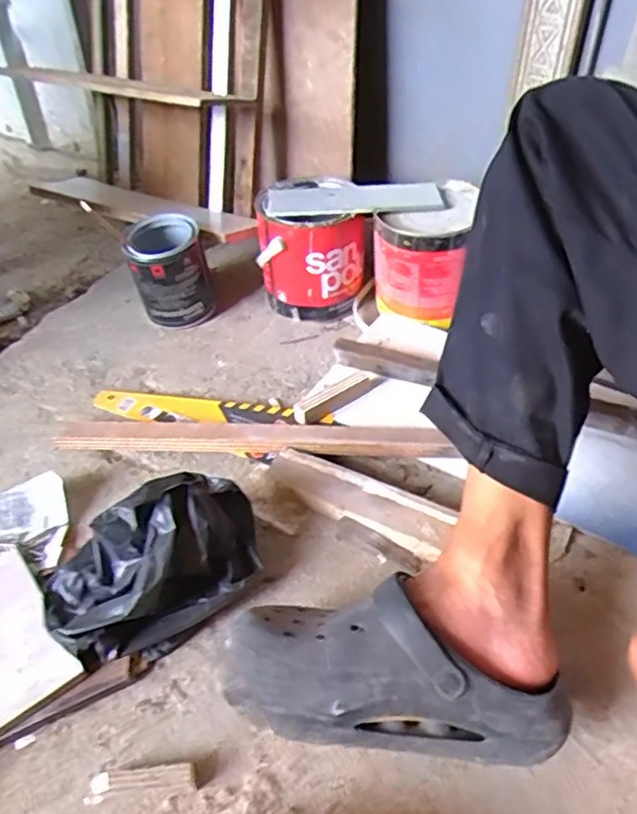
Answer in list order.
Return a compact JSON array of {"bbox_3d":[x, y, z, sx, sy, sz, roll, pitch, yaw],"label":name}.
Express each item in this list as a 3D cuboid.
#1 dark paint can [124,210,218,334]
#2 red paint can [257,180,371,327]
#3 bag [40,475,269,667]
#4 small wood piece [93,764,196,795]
[{"bbox_3d":[-0.217,-0.194,0.934,0.107,0.129,0.106,-16,45,-15],"label":"dark paint can"},{"bbox_3d":[-0.005,-0.237,0.945,0.157,0.156,0.159,-2,43,0],"label":"red paint can"},{"bbox_3d":[-0.149,0.143,0.589,0.199,0.098,0.117,-28,49,-25],"label":"bag"},{"bbox_3d":[-0.137,0.289,0.495,0.081,0.021,0.016,-3,43,-1],"label":"small wood piece"}]

